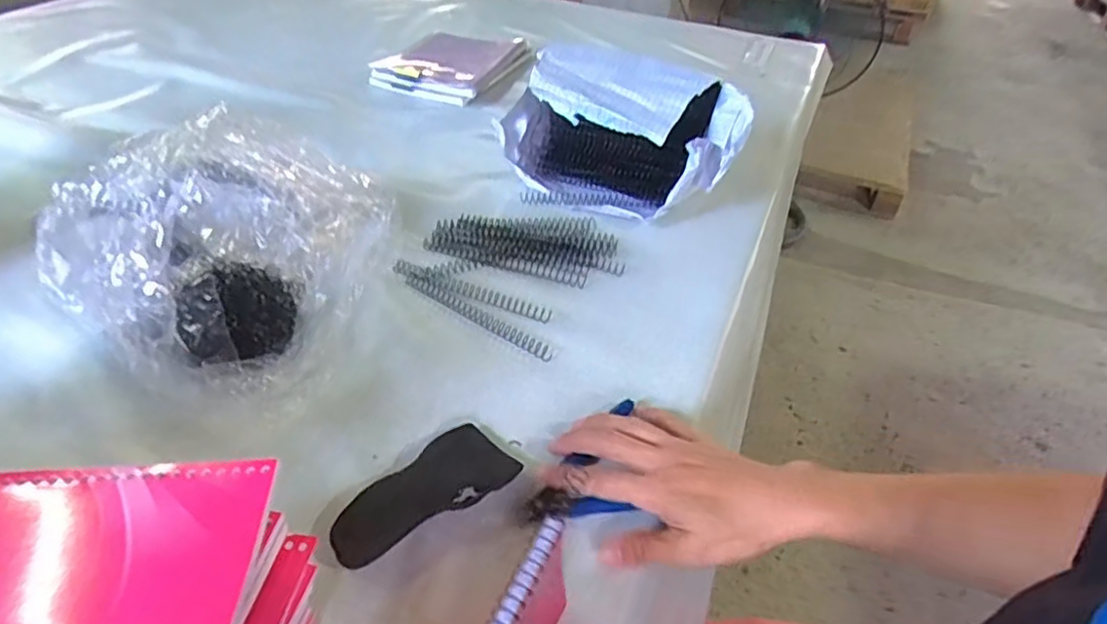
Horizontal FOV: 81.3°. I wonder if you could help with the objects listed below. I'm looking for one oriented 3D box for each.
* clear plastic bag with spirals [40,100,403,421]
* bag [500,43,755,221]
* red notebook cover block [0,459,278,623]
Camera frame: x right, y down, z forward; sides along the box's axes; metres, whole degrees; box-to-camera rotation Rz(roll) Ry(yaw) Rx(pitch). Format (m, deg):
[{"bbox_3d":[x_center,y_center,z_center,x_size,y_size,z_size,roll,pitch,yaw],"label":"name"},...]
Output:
[{"bbox_3d":[-0.258,-0.043,0.499,0.231,0.134,0.187,22,45,19],"label":"clear plastic bag with spirals"},{"bbox_3d":[0.066,-0.184,0.684,0.255,0.138,0.111,14,43,11],"label":"bag"},{"bbox_3d":[-0.187,0.097,0.257,0.130,0.006,0.081,-1,41,-6],"label":"red notebook cover block"}]

